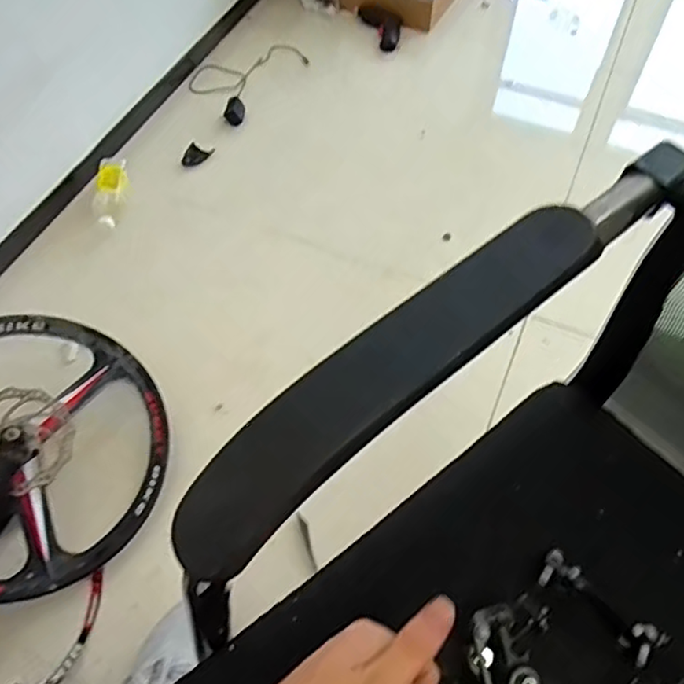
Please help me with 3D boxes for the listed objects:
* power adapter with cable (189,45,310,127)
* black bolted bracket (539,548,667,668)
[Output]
[{"bbox_3d":[-0.235,-0.646,1.533,0.191,0.037,0.339,25,60,17],"label":"power adapter with cable"},{"bbox_3d":[0.176,0.182,0.429,0.089,0.023,0.034,33,63,21],"label":"black bolted bracket"}]

